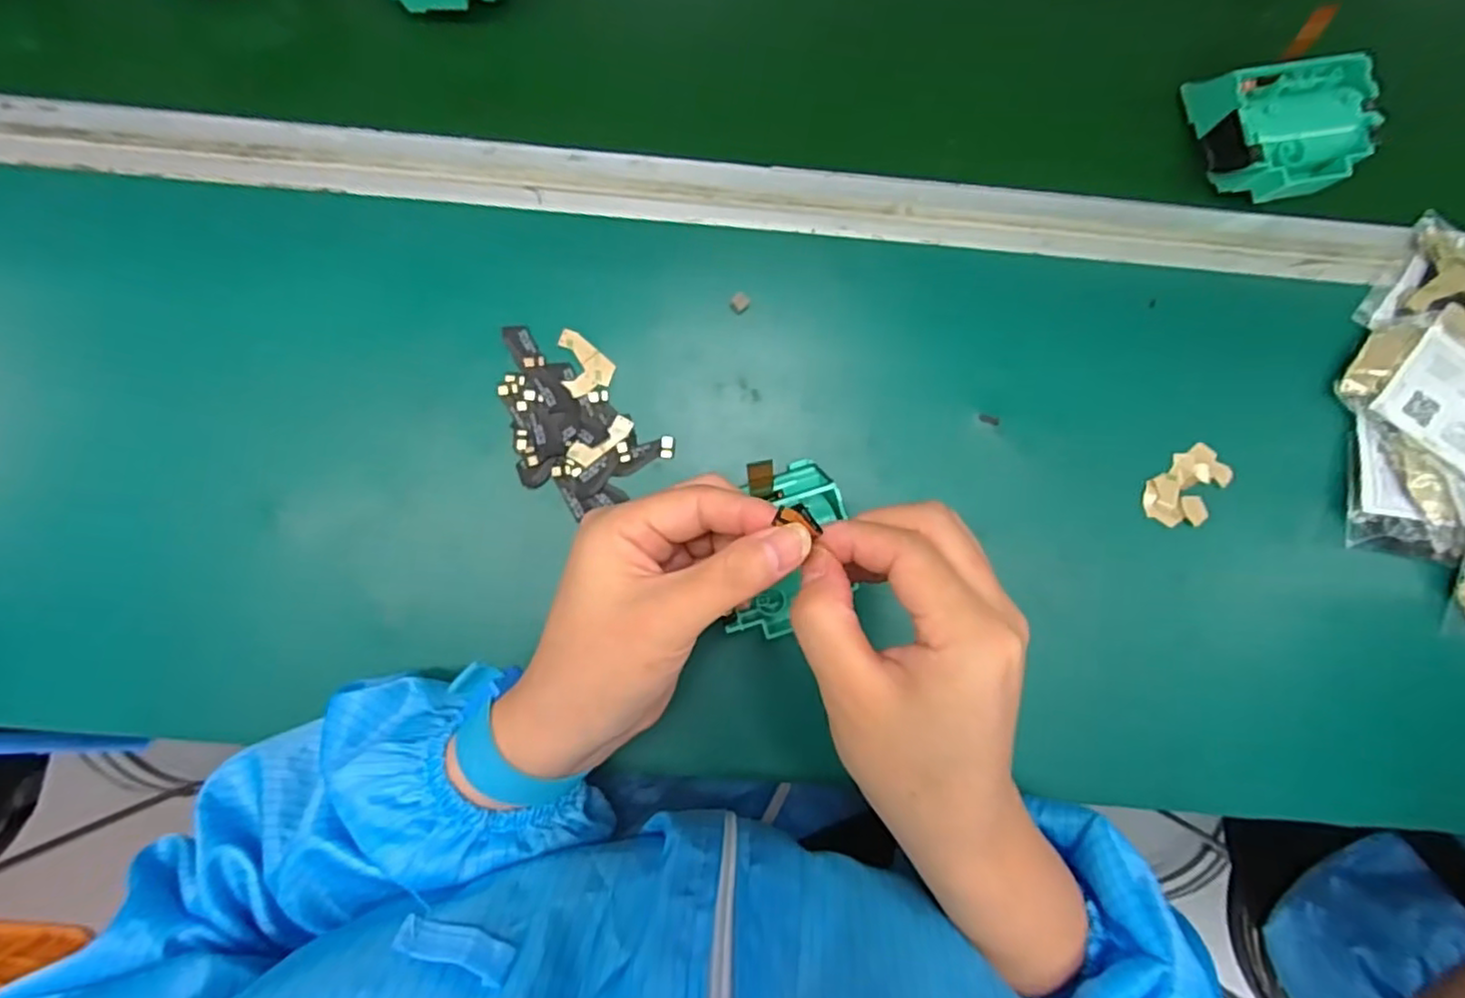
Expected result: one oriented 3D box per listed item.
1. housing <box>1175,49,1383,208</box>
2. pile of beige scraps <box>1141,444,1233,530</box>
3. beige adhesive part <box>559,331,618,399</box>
[{"bbox_3d":[0.298,-0.199,0.377,0.077,0.038,0.065,2,85,0],"label":"housing"},{"bbox_3d":[0.254,-0.006,0.383,0.050,0.005,0.034,-44,87,-4],"label":"pile of beige scraps"},{"bbox_3d":[-0.084,-0.073,0.377,0.037,0.004,0.028,43,86,3],"label":"beige adhesive part"}]

